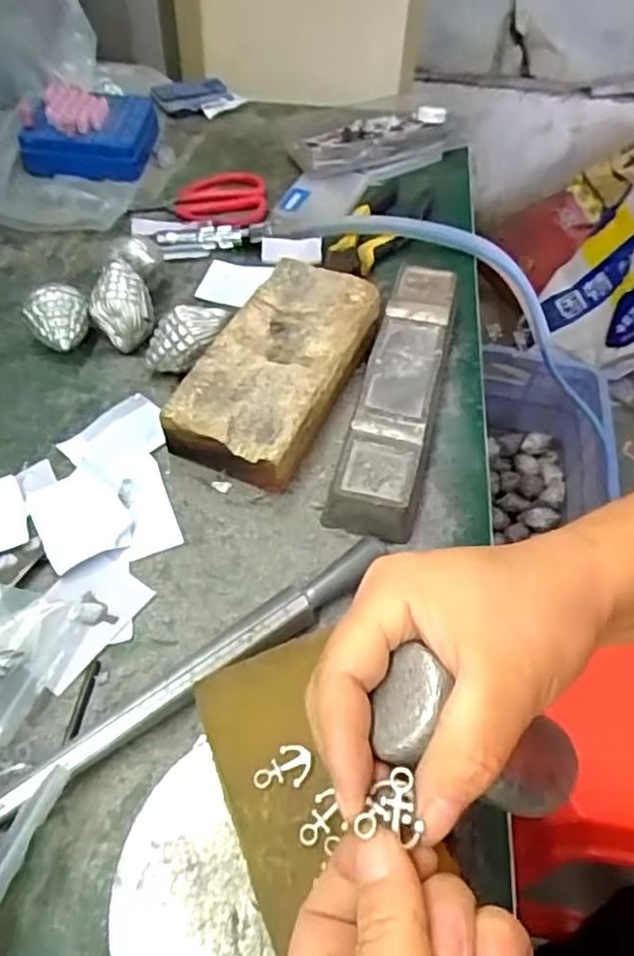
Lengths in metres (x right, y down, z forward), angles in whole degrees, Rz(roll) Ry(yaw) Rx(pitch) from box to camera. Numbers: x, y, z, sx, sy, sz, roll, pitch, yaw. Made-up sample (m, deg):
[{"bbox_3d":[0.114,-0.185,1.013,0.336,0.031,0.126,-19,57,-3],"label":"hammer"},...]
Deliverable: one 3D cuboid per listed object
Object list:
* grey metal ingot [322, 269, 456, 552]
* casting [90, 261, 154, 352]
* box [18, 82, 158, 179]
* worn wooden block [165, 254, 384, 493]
[{"bbox_3d":[0.061,-0.068,0.486,0.060,0.039,0.248,12,51,7],"label":"grey metal ingot"},{"bbox_3d":[-0.154,-0.135,0.529,0.045,0.046,0.062,-11,52,-11],"label":"casting"},{"bbox_3d":[-0.237,-0.369,0.699,0.127,0.052,0.105,2,51,1],"label":"box"},{"bbox_3d":[-0.029,-0.081,0.484,0.094,0.054,0.180,20,53,13],"label":"worn wooden block"}]

